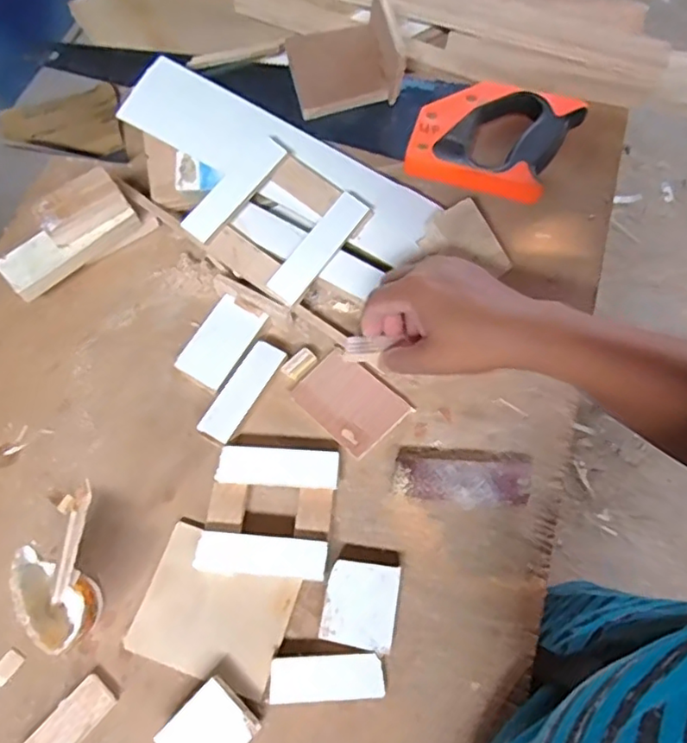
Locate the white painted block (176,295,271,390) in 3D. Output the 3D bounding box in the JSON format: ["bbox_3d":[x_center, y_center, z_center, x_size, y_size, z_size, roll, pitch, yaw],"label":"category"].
[{"bbox_3d":[-0.101,-0.024,0.485,0.043,0.015,0.074,29,70,13],"label":"white painted block"}]

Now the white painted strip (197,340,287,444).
[{"bbox_3d":[-0.080,0.016,0.464,0.028,0.013,0.086,30,70,13],"label":"white painted strip"}]

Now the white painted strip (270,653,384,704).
[{"bbox_3d":[-0.011,0.204,0.393,0.074,0.011,0.027,-2,66,0],"label":"white painted strip"}]

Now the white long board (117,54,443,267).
[{"bbox_3d":[-0.054,-0.185,0.519,0.278,0.014,0.074,28,69,-1],"label":"white long board"}]

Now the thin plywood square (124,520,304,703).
[{"bbox_3d":[-0.089,0.165,0.410,0.101,0.004,0.085,19,68,9],"label":"thin plywood square"}]

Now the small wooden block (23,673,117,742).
[{"bbox_3d":[-0.182,0.234,0.387,0.026,0.013,0.064,40,73,17],"label":"small wooden block"}]

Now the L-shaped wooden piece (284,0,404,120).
[{"bbox_3d":[0.000,-0.289,0.532,0.094,0.057,0.086,-14,67,-3],"label":"L-shaped wooden piece"}]

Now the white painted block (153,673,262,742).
[{"bbox_3d":[-0.086,0.232,0.378,0.044,0.024,0.054,41,73,17],"label":"white painted block"}]

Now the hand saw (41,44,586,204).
[{"bbox_3d":[-0.031,-0.268,0.562,0.484,0.025,0.117,17,68,9],"label":"hand saw"}]

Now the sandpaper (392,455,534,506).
[{"bbox_3d":[0.089,0.080,0.437,0.100,0.023,0.038,3,66,2],"label":"sandpaper"}]

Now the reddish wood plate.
[{"bbox_3d":[0.005,0.024,0.471,0.078,0.007,0.060,41,73,17],"label":"reddish wood plate"}]

